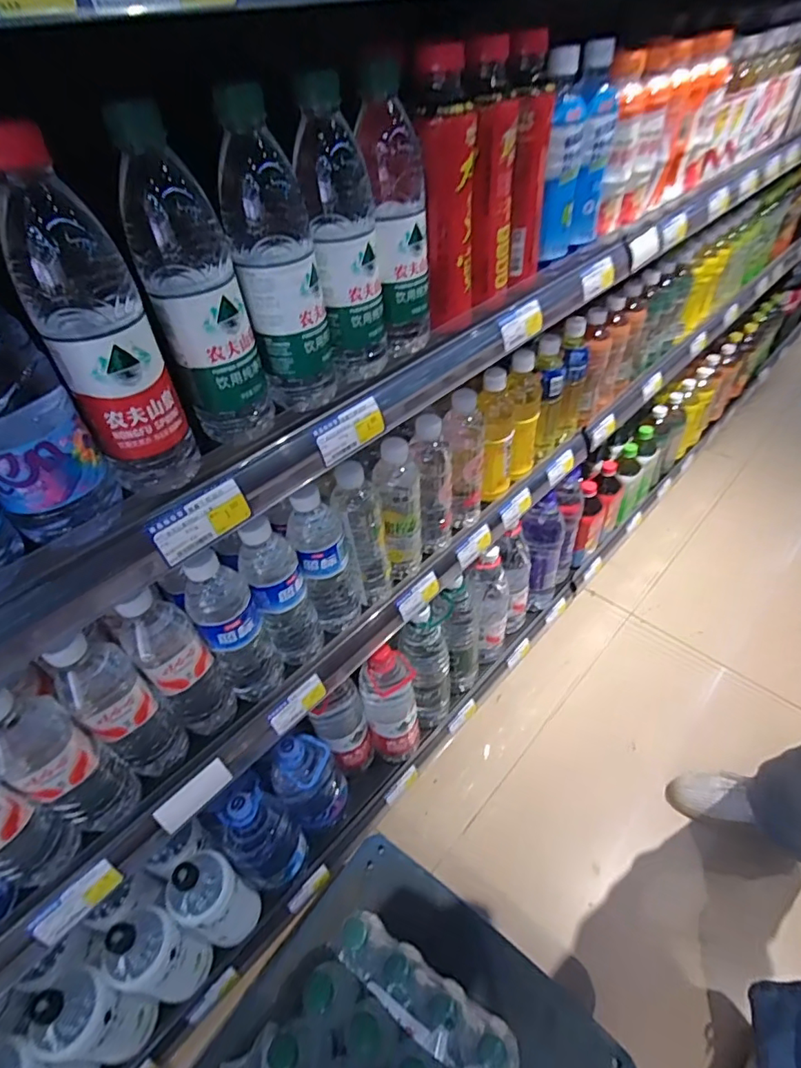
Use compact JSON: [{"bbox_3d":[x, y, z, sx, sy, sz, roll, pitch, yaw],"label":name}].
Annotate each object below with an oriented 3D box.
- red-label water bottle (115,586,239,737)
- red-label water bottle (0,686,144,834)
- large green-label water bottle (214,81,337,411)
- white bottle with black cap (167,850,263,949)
[{"bbox_3d":[-0.230,0.134,0.544,0.061,0.218,0.054,-35,52,-26],"label":"red-label water bottle"},{"bbox_3d":[-0.311,0.205,0.475,0.057,0.219,0.063,17,50,22],"label":"red-label water bottle"},{"bbox_3d":[-0.095,-0.205,0.414,0.062,0.210,0.057,-12,45,-6],"label":"large green-label water bottle"},{"bbox_3d":[-0.260,0.508,0.731,0.072,0.211,0.083,19,50,23],"label":"white bottle with black cap"}]

